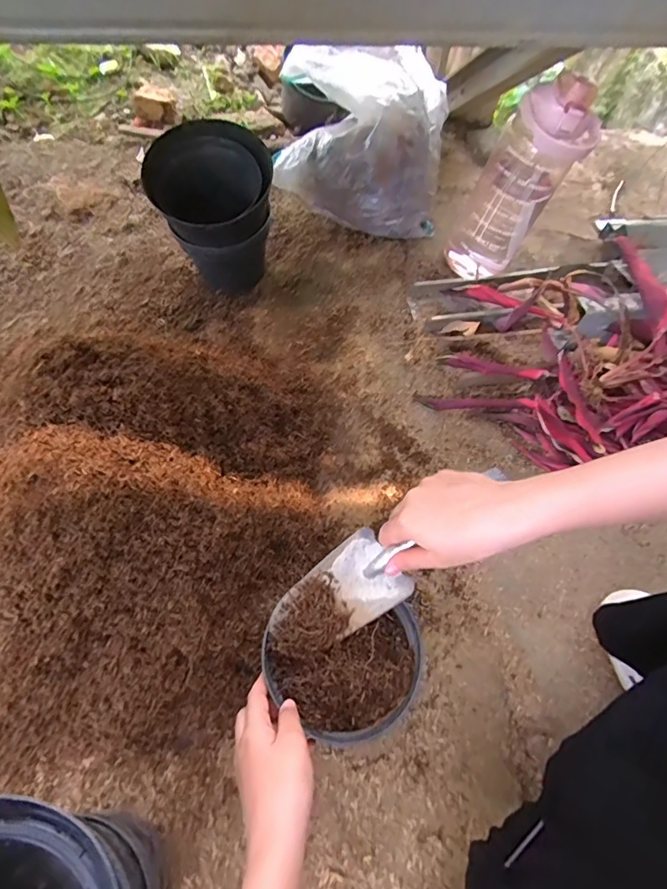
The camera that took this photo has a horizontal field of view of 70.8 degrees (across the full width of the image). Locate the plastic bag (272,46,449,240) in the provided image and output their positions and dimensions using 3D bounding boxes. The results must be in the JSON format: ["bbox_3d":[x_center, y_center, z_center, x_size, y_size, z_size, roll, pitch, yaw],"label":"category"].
[{"bbox_3d":[0.046,-0.523,0.824,0.286,0.186,0.271,6,62,-1],"label":"plastic bag"}]

